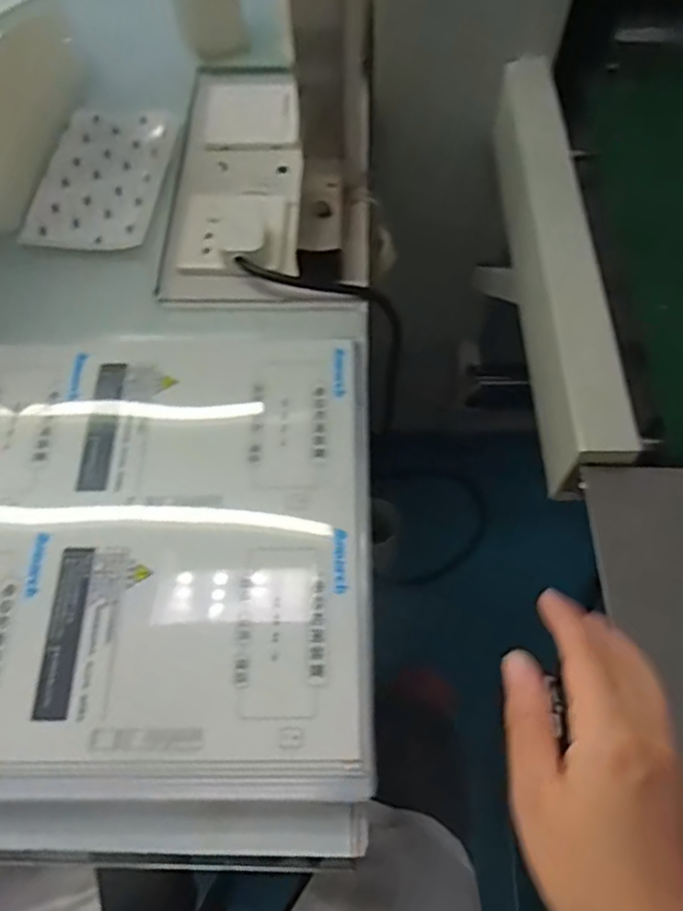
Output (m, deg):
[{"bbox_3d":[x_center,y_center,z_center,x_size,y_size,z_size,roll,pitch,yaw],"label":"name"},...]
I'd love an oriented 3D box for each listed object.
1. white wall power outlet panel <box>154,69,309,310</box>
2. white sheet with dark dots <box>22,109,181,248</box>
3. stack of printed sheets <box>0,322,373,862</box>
[{"bbox_3d":[-0.087,-0.254,0.587,0.114,0.027,0.302,1,60,1],"label":"white wall power outlet panel"},{"bbox_3d":[-0.207,-0.248,0.579,0.103,0.006,0.166,6,63,3],"label":"white sheet with dark dots"},{"bbox_3d":[-0.179,0.060,0.414,0.386,0.046,0.322,1,60,1],"label":"stack of printed sheets"}]

